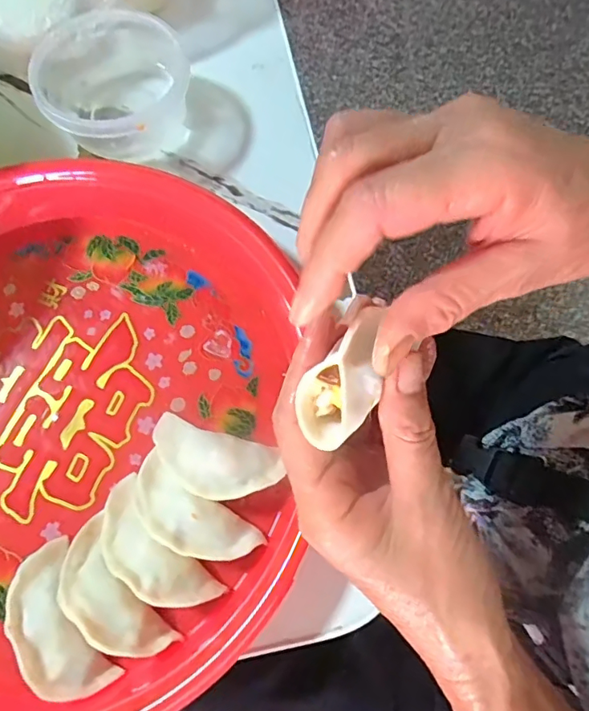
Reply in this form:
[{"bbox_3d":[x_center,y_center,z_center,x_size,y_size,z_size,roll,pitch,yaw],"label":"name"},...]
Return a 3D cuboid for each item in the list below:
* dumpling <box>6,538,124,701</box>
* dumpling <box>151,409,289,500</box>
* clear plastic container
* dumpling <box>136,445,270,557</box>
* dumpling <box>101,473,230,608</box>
[{"bbox_3d":[-0.120,0.135,0.256,0.032,0.024,0.075,-29,73,-10],"label":"dumpling"},{"bbox_3d":[-0.046,0.060,0.283,0.074,0.022,0.035,18,72,6],"label":"dumpling"},{"bbox_3d":[-0.125,-0.188,0.351,0.100,0.049,0.091,0,71,0],"label":"clear plastic container"},{"bbox_3d":[-0.057,0.086,0.273,0.077,0.025,0.031,35,74,11],"label":"dumpling"},{"bbox_3d":[-0.076,0.103,0.267,0.032,0.026,0.079,-41,75,-13],"label":"dumpling"}]

